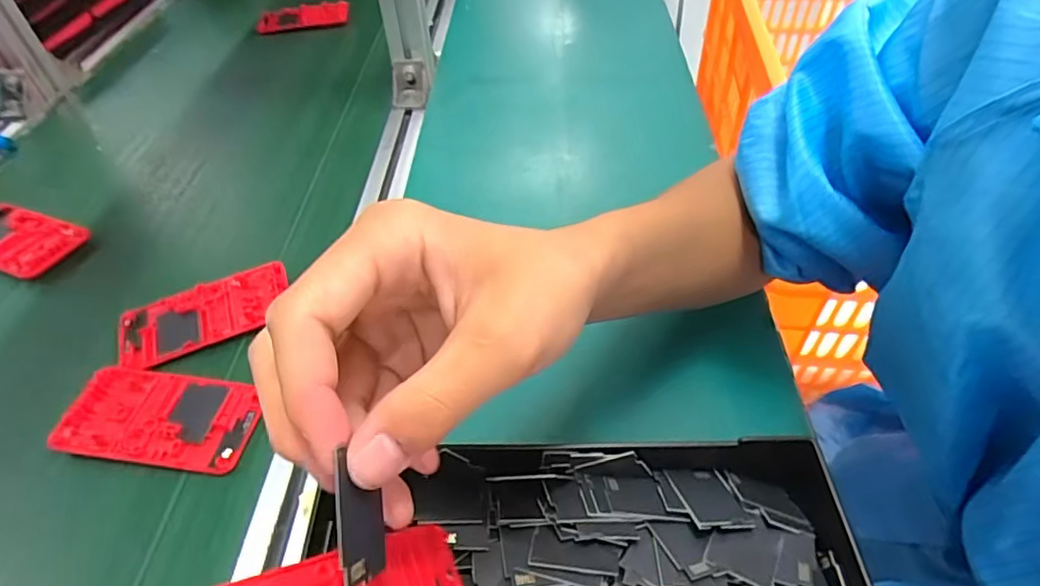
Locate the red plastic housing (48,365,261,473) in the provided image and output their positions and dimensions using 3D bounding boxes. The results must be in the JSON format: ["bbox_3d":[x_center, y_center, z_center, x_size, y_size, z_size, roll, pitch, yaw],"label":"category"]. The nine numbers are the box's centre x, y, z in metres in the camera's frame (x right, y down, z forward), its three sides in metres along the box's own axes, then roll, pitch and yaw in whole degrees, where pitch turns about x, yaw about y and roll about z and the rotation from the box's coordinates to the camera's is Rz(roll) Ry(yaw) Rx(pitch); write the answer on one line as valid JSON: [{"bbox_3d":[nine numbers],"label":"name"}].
[{"bbox_3d":[-0.230,0.080,0.367,0.122,0.010,0.060,5,48,8],"label":"red plastic housing"}]

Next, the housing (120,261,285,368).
[{"bbox_3d":[-0.235,0.015,0.428,0.120,0.010,0.061,-23,50,-17],"label":"housing"}]

